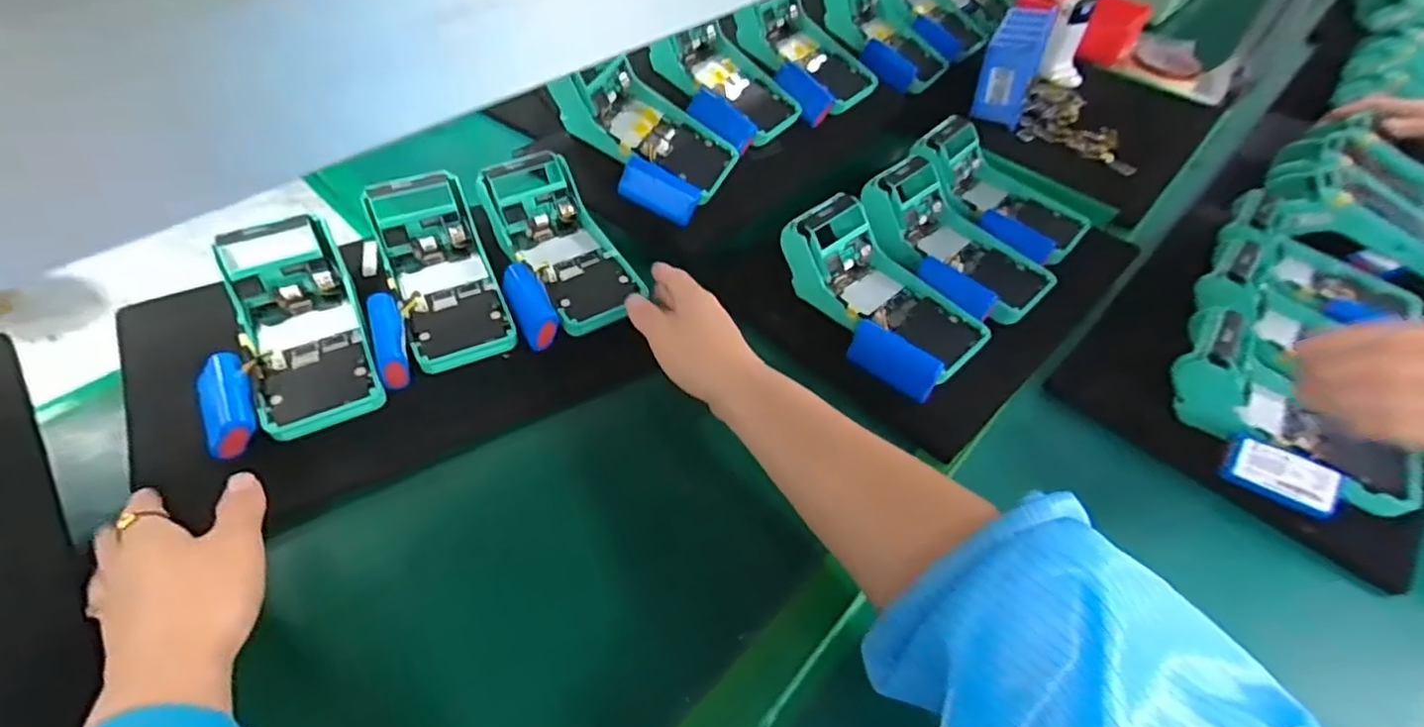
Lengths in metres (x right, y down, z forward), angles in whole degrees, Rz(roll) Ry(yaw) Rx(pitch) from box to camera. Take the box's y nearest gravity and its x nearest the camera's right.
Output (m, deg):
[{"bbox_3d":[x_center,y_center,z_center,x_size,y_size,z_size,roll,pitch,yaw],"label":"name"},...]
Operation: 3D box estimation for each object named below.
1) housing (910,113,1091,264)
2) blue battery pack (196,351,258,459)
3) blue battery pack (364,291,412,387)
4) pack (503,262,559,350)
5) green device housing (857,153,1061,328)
[{"bbox_3d":[0.274,-0.168,0.601,0.099,0.074,0.159,-31,52,-34],"label":"housing"},{"bbox_3d":[-0.322,0.024,0.419,0.032,0.022,0.075,-19,62,-24],"label":"blue battery pack"},{"bbox_3d":[-0.233,-0.019,0.457,0.021,0.023,0.074,-15,67,-20],"label":"blue battery pack"},{"bbox_3d":[-0.140,-0.048,0.489,0.028,0.023,0.077,-19,63,-24],"label":"pack"},{"bbox_3d":[0.210,-0.111,0.543,0.157,0.062,0.103,33,49,30],"label":"green device housing"}]

